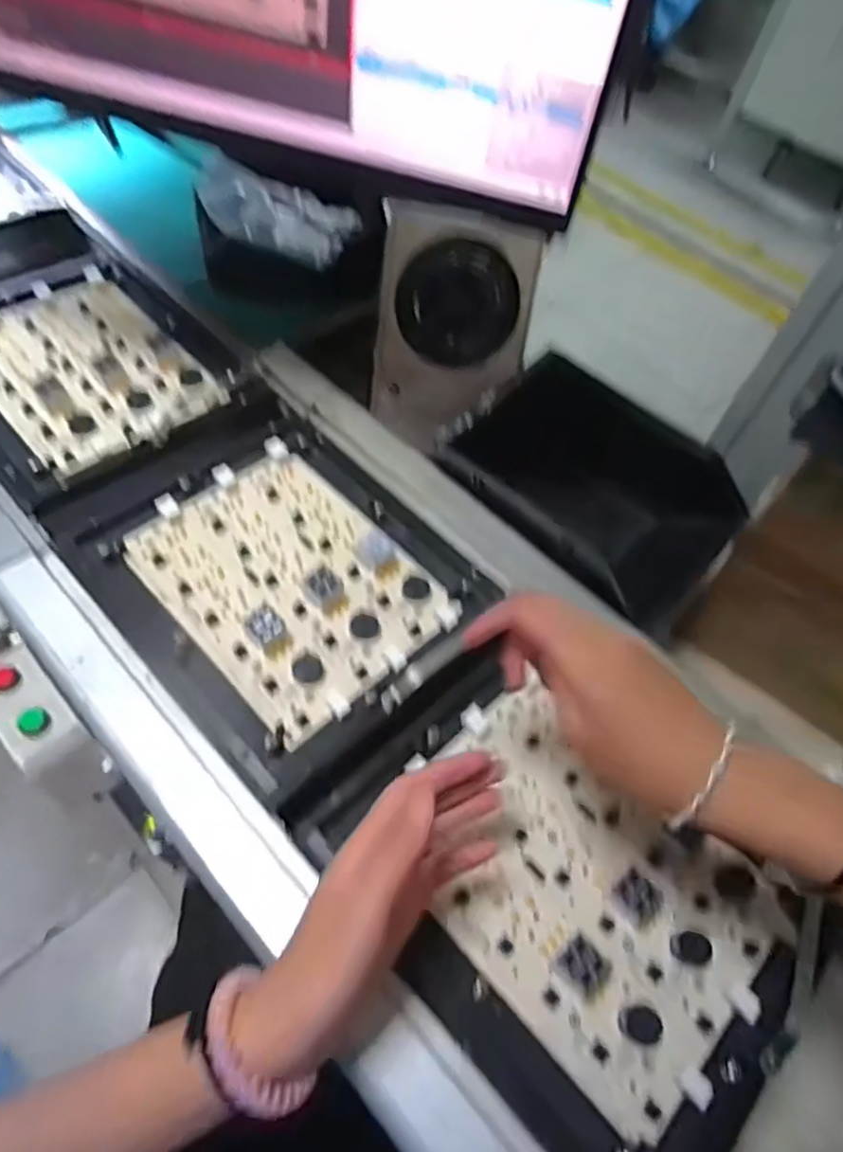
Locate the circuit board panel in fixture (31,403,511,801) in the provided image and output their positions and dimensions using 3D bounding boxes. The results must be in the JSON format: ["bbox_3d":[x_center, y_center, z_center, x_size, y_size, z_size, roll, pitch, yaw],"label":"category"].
[{"bbox_3d":[-0.109,-0.015,0.506,0.230,0.018,0.308,-39,69,-23],"label":"circuit board panel in fixture"}]

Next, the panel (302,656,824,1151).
[{"bbox_3d":[0.083,0.190,0.392,0.265,0.025,0.191,39,64,18],"label":"panel"}]

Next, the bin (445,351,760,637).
[{"bbox_3d":[0.152,-0.065,0.598,0.168,0.109,0.238,-39,69,-24],"label":"bin"}]

